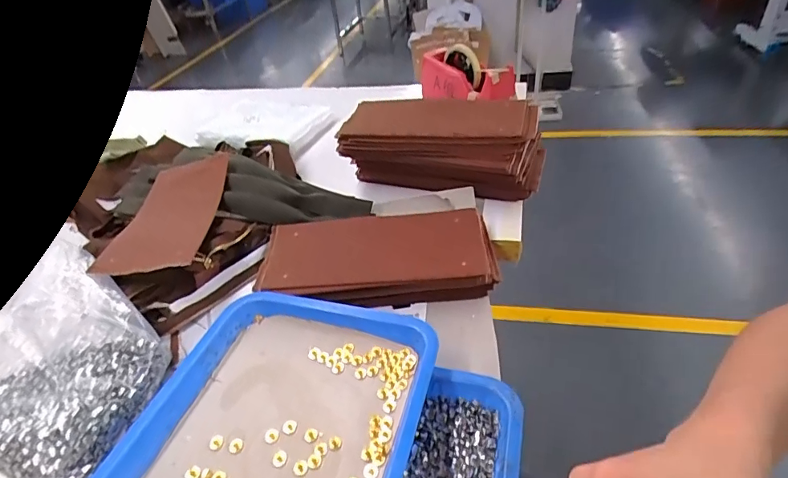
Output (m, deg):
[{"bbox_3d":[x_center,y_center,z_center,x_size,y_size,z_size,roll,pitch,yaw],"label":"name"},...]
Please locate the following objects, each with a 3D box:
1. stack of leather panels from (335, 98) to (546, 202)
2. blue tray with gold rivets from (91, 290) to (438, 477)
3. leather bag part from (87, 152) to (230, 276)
[{"bbox_3d":[0.066,-0.138,0.679,0.288,0.112,0.124,10,41,21],"label":"stack of leather panels"},{"bbox_3d":[-0.099,0.159,0.375,0.222,0.033,0.265,6,40,17],"label":"blue tray with gold rivets"},{"bbox_3d":[-0.291,-0.042,0.625,0.109,0.034,0.288,-7,38,0],"label":"leather bag part"}]

